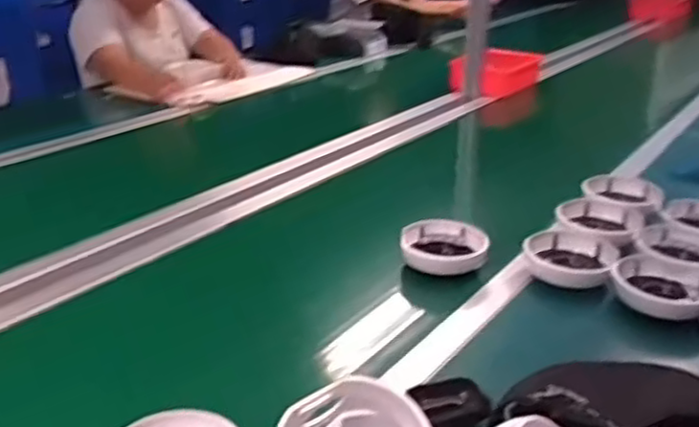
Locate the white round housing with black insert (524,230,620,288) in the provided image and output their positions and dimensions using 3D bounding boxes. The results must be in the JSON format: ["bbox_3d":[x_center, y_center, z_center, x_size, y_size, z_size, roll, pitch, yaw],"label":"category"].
[{"bbox_3d":[0.294,0.055,0.938,0.112,0.039,0.117,1,23,0],"label":"white round housing with black insert"}]

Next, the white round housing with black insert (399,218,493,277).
[{"bbox_3d":[0.129,0.046,0.959,0.119,0.031,0.115,1,23,0],"label":"white round housing with black insert"}]

